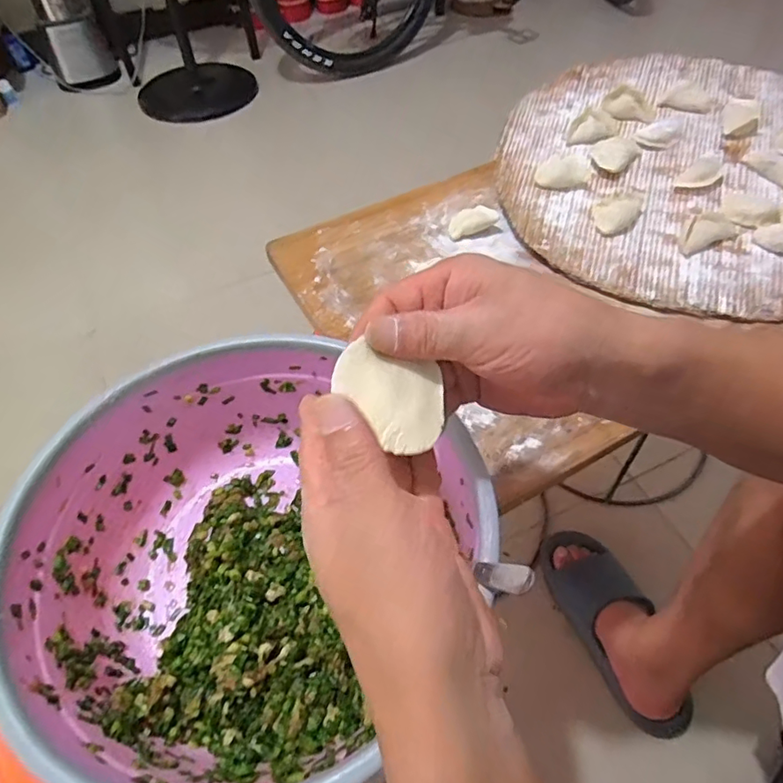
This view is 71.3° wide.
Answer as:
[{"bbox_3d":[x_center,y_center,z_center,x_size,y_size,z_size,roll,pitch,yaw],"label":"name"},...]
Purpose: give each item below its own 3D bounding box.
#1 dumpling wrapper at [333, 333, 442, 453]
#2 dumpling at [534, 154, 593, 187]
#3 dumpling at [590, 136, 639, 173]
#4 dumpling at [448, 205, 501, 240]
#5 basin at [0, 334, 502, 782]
[{"bbox_3d":[-0.001,0.003,0.269,0.057,0.007,0.048,17,63,-13],"label":"dumpling wrapper"},{"bbox_3d":[0.192,-0.248,0.611,0.061,0.014,0.044,0,53,2],"label":"dumpling"},{"bbox_3d":[0.249,-0.269,0.614,0.044,0.017,0.043,-36,60,-23],"label":"dumpling"},{"bbox_3d":[0.094,-0.189,0.606,0.064,0.018,0.025,-22,55,-14],"label":"dumpling"},{"bbox_3d":[-0.094,0.106,0.367,0.265,0.106,0.268,-1,53,1],"label":"basin"}]

